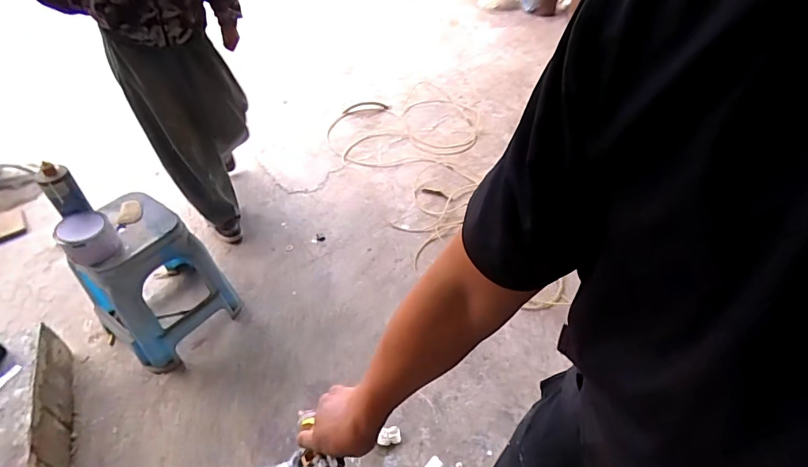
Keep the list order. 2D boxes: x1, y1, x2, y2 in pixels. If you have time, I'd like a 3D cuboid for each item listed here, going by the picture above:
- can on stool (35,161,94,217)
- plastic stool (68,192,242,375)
[{"bbox_3d":[-1.003,-0.131,1.304,0.081,0.159,0.071,-35,55,-29],"label":"can on stool"},{"bbox_3d":[-0.850,0.157,1.506,0.348,0.513,0.355,27,52,24],"label":"plastic stool"}]

